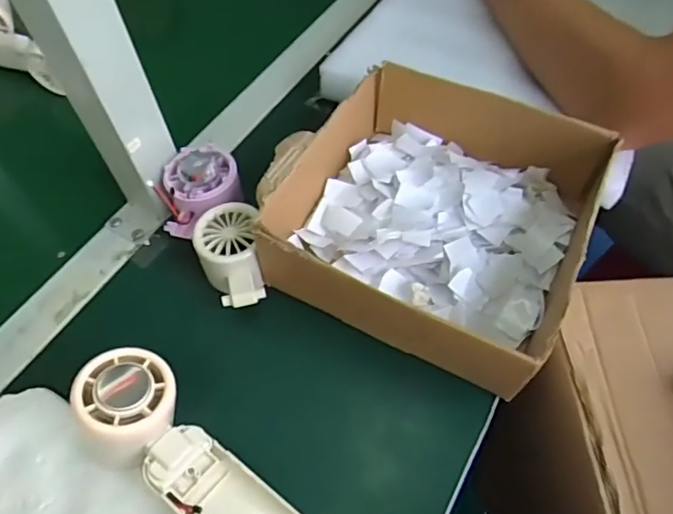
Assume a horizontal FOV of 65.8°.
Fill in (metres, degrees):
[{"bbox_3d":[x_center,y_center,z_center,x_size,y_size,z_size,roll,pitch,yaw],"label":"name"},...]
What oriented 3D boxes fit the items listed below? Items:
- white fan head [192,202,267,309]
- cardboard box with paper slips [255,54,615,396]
[{"bbox_3d":[-0.079,0.003,0.394,0.049,0.048,0.075,-6,57,-1],"label":"white fan head"},{"bbox_3d":[0.080,-0.037,0.399,0.205,0.079,0.216,24,61,17],"label":"cardboard box with paper slips"}]

